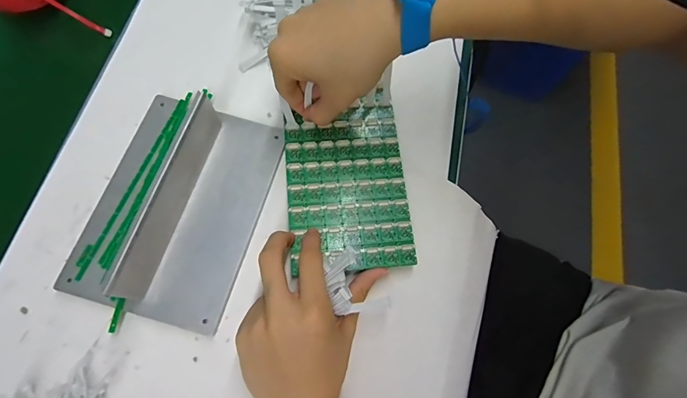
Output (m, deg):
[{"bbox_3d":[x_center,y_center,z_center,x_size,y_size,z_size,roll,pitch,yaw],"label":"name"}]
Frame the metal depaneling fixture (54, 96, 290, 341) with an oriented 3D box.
[{"bbox_3d":[-0.147,-0.004,0.309,0.139,0.055,0.208,16,72,2],"label":"metal depaneling fixture"}]

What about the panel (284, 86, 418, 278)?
[{"bbox_3d":[0.003,-0.020,0.343,0.110,0.004,0.171,-3,71,-6],"label":"panel"}]

